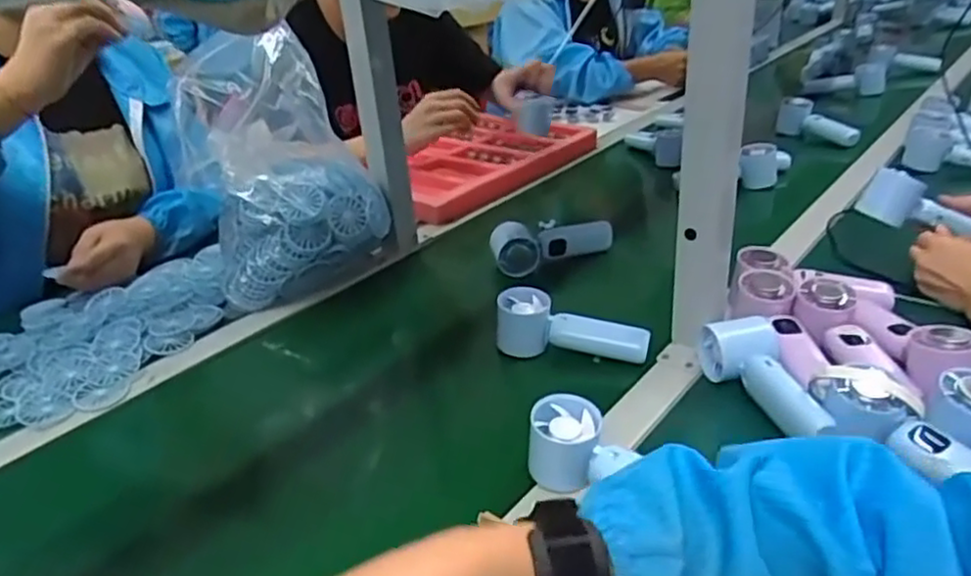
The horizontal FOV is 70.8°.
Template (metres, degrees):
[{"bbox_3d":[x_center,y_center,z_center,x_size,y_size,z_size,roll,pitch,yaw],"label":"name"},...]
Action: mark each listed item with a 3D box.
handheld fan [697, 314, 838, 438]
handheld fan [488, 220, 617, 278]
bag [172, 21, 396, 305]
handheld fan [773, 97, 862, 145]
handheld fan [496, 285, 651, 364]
[{"bbox_3d":[0.236,0.083,0.595,0.061,0.051,0.143,-3,30,2],"label":"handheld fan"},{"bbox_3d":[0.084,-0.064,0.889,0.149,0.059,0.051,-9,30,-9],"label":"handheld fan"},{"bbox_3d":[-0.246,-0.146,0.826,0.195,0.279,0.163,-22,35,-28],"label":"bag"},{"bbox_3d":[0.606,-0.295,1.246,0.043,0.066,0.144,-28,51,-35],"label":"handheld fan"},{"bbox_3d":[0.088,0.038,0.700,0.153,0.051,0.044,5,31,14],"label":"handheld fan"}]

